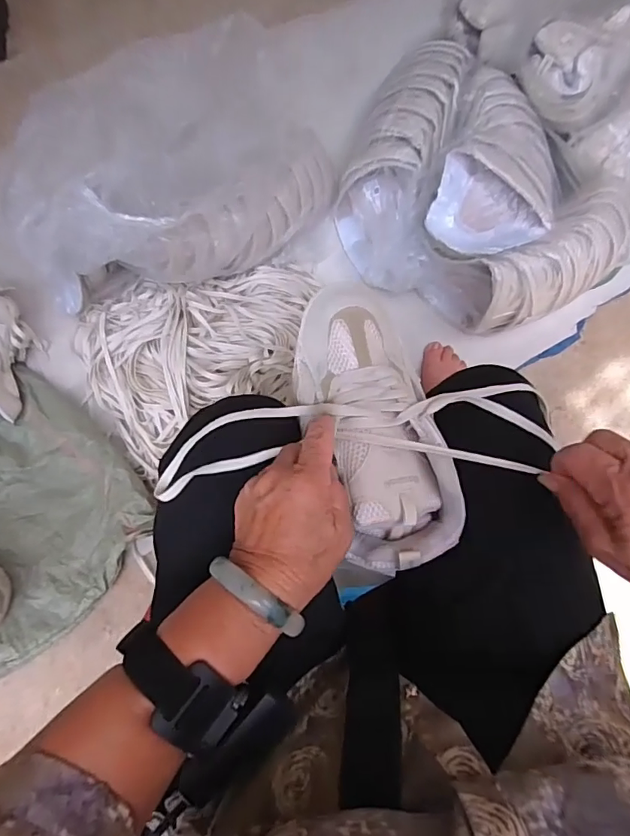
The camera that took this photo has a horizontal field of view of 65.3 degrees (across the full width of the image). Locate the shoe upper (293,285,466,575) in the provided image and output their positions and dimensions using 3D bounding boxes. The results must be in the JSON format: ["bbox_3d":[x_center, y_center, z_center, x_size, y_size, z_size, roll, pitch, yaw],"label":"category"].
[{"bbox_3d":[0.049,0.003,0.377,0.109,0.057,0.210,-17,77,-5],"label":"shoe upper"}]

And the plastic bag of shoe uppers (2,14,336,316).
[{"bbox_3d":[-0.196,-0.340,0.698,0.444,0.210,0.254,-42,80,-10],"label":"plastic bag of shoe uppers"}]

